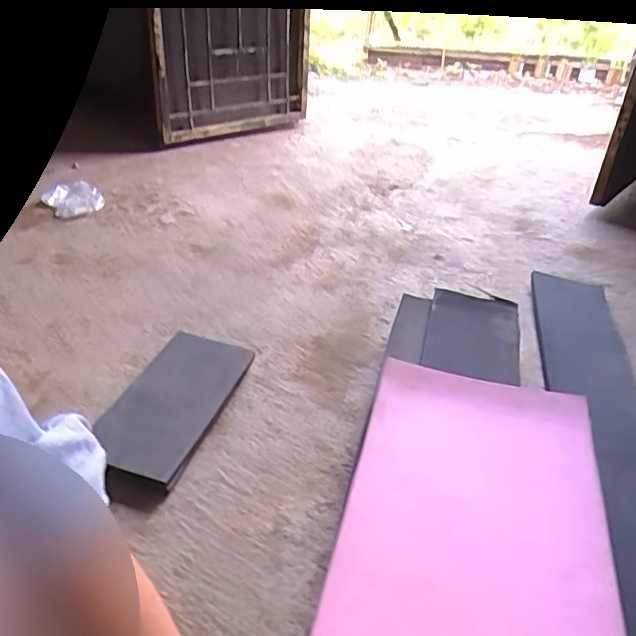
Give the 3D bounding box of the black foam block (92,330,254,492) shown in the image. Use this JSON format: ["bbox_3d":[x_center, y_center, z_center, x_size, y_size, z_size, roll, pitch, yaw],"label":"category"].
[{"bbox_3d":[-0.202,0.117,0.815,0.138,0.029,0.272,12,33,12],"label":"black foam block"}]

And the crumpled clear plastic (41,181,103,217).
[{"bbox_3d":[-0.621,-0.302,1.439,0.121,0.031,0.146,-25,43,-37],"label":"crumpled clear plastic"}]

